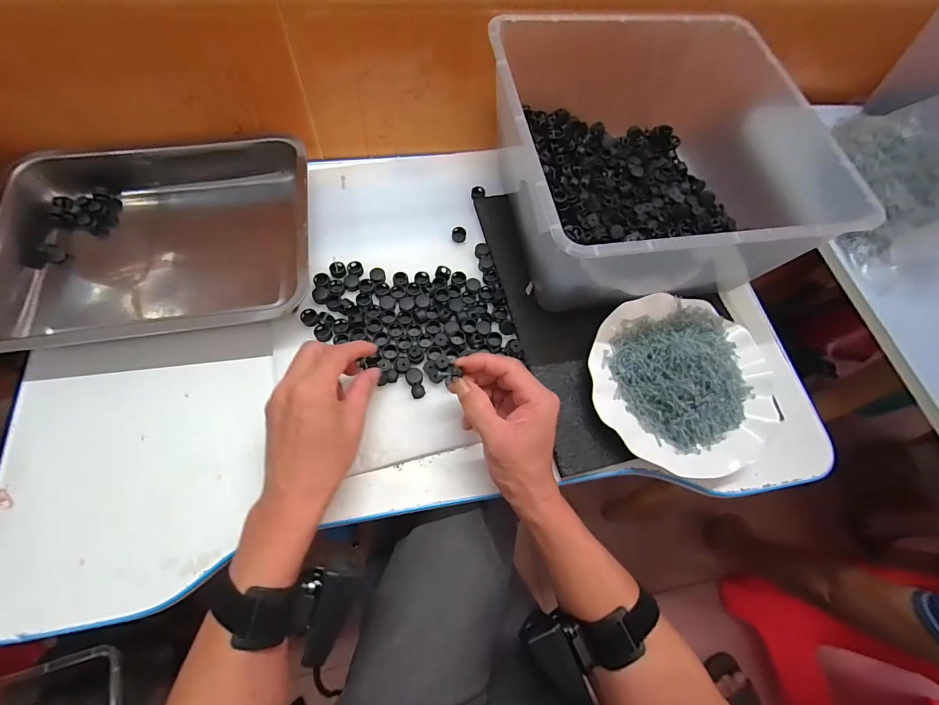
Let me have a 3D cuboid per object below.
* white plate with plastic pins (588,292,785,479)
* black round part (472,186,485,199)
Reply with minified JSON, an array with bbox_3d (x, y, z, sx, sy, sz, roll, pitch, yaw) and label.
[{"bbox_3d":[0.216,0.026,0.402,0.184,0.039,0.178,1,67,-2],"label":"white plate with plastic pins"},{"bbox_3d":[0.011,-0.202,0.512,0.017,0.005,0.015,-6,67,-4],"label":"black round part"}]

